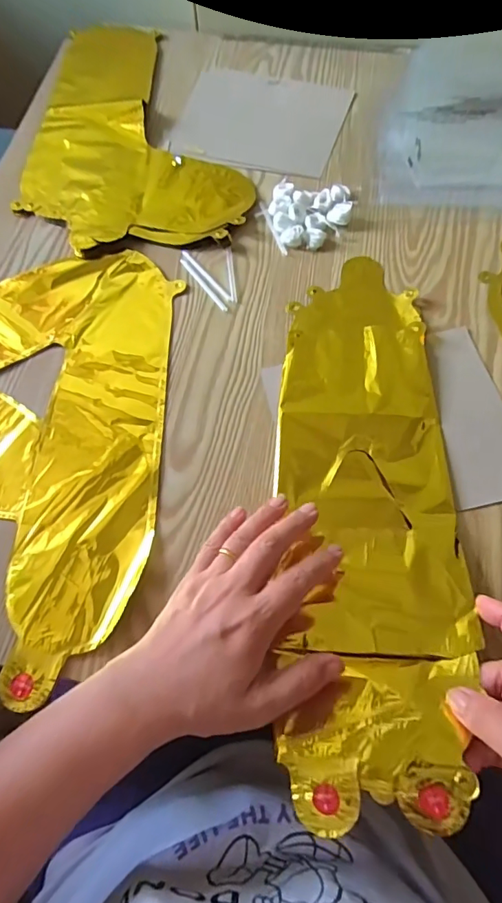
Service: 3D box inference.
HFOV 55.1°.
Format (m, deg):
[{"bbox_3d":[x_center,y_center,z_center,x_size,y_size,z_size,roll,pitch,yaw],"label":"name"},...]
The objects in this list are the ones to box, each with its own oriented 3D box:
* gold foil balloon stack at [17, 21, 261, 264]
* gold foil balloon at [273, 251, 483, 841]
[{"bbox_3d":[-0.138,-0.391,0.576,0.243,0.014,0.402,-5,64,0],"label":"gold foil balloon stack"},{"bbox_3d":[0.089,0.019,0.373,0.129,0.030,0.425,2,60,3],"label":"gold foil balloon"}]

